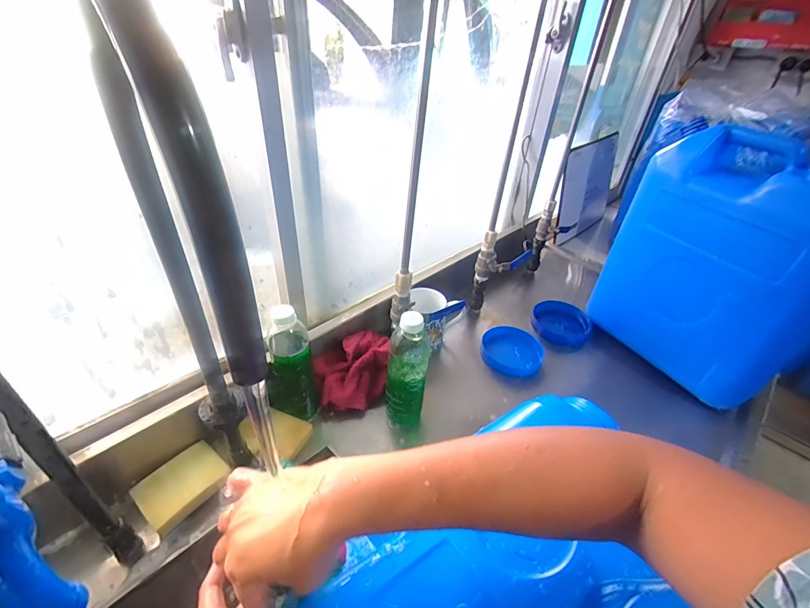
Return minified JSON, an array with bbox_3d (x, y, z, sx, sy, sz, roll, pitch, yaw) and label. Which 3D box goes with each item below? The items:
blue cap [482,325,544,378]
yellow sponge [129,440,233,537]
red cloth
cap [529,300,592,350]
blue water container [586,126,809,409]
[{"bbox_3d":[0.207,0.094,0.757,0.118,0.029,0.109,3,36,-2],"label":"blue cap"},{"bbox_3d":[-0.299,0.241,0.529,0.079,0.024,0.102,29,43,29],"label":"yellow sponge"},{"bbox_3d":[-0.089,0.114,0.675,0.127,0.071,0.122,-3,37,-10],"label":"red cloth"},{"bbox_3d":[0.335,0.041,0.844,0.118,0.037,0.111,3,36,-2],"label":"cap"},{"bbox_3d":[0.543,-0.075,0.670,0.177,0.373,0.300,-12,39,-21],"label":"blue water container"}]

